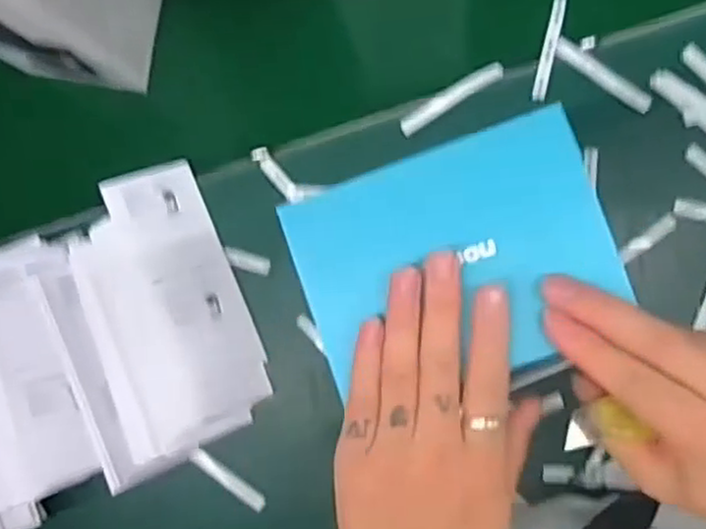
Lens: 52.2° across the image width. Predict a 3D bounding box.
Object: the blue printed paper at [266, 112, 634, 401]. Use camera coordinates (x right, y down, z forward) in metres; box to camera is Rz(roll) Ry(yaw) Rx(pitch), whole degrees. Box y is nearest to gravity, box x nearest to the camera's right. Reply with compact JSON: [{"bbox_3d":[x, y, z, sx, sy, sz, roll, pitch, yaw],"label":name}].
[{"bbox_3d":[0.048,-0.002,0.350,0.145,0.012,0.107,-19,86,7],"label":"blue printed paper"}]

